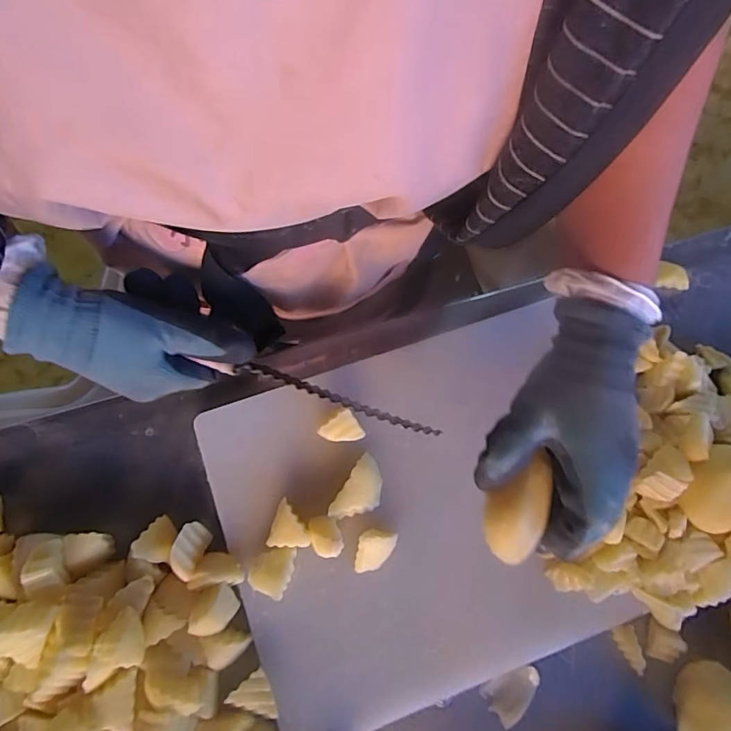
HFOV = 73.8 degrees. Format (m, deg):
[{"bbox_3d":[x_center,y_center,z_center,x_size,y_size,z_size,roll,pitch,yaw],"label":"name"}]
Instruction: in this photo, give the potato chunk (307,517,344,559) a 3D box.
[{"bbox_3d":[-0.029,0.124,0.354,0.021,0.023,0.029,-16,80,-6],"label":"potato chunk"}]

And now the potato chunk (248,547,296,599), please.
[{"bbox_3d":[-0.067,0.145,0.349,0.028,0.017,0.032,17,77,2],"label":"potato chunk"}]

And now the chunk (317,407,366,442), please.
[{"bbox_3d":[-0.018,0.051,0.371,0.028,0.023,0.025,-36,81,-9],"label":"chunk"}]

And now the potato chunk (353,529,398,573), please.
[{"bbox_3d":[0.006,0.137,0.356,0.026,0.021,0.034,22,78,3],"label":"potato chunk"}]

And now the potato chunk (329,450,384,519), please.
[{"bbox_3d":[-0.003,0.095,0.365,0.029,0.021,0.050,31,78,5],"label":"potato chunk"}]

